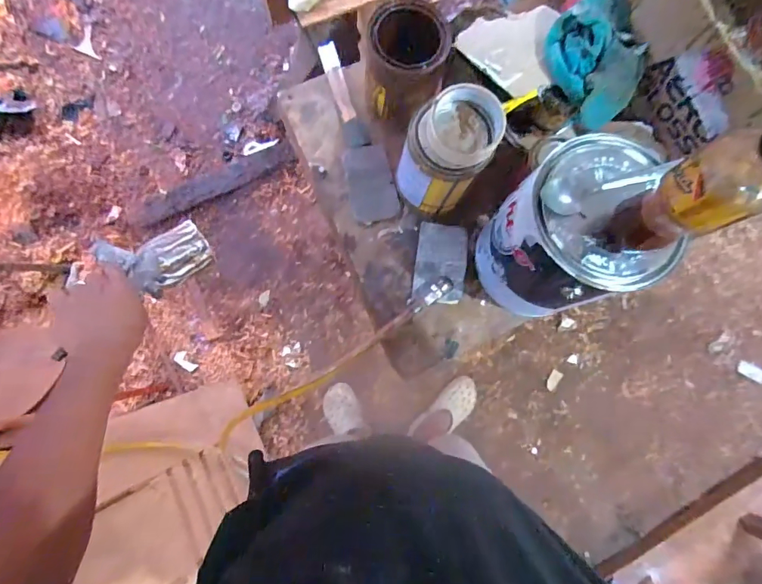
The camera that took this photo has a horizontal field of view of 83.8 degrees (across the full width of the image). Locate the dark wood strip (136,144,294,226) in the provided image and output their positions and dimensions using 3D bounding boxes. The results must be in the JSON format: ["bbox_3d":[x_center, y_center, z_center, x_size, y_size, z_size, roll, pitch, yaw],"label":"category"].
[{"bbox_3d":[-0.530,-0.353,1.374,0.527,0.032,0.082,-27,85,-7],"label":"dark wood strip"}]

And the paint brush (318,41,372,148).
[{"bbox_3d":[-0.055,-0.298,0.642,0.035,0.011,0.169,-16,83,-6],"label":"paint brush"}]

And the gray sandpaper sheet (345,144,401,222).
[{"bbox_3d":[-0.014,-0.161,0.630,0.065,0.008,0.114,-12,83,-5],"label":"gray sandpaper sheet"}]

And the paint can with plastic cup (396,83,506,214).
[{"bbox_3d":[0.083,-0.176,0.547,0.097,0.142,0.106,0,82,-3],"label":"paint can with plastic cup"}]

